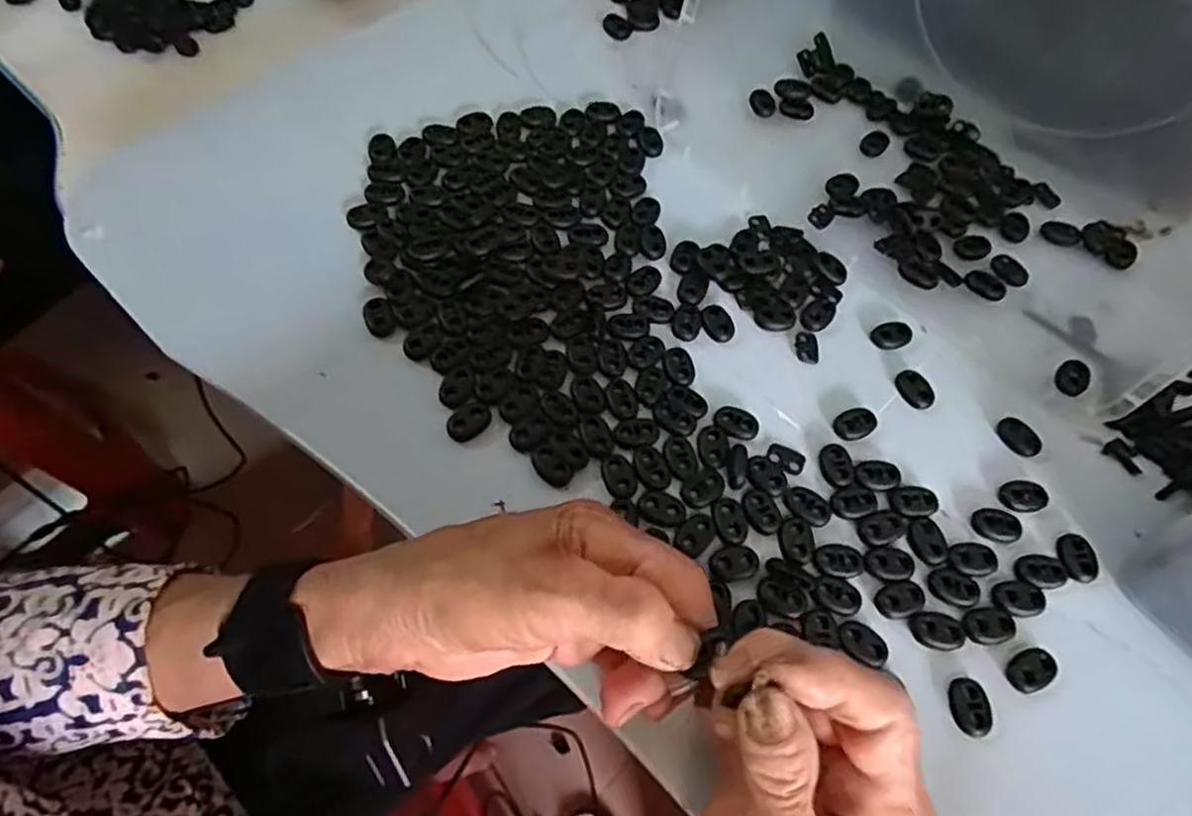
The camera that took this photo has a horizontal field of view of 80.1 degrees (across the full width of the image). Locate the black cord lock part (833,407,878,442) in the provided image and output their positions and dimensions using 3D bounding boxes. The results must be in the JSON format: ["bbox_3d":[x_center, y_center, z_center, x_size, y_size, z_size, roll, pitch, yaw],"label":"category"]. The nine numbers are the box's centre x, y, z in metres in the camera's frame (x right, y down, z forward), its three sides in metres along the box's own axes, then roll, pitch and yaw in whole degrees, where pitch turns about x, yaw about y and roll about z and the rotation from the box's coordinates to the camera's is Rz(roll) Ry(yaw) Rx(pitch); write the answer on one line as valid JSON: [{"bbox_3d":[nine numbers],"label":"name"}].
[{"bbox_3d":[0.129,0.007,0.350,0.023,0.004,0.016,-22,64,-12],"label":"black cord lock part"}]

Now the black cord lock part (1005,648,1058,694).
[{"bbox_3d":[0.183,0.109,0.297,0.021,0.006,0.015,-17,63,-10],"label":"black cord lock part"}]

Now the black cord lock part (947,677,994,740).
[{"bbox_3d":[0.153,0.122,0.289,0.014,0.007,0.021,6,62,2],"label":"black cord lock part"}]

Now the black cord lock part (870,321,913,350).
[{"bbox_3d":[0.158,-0.039,0.378,0.023,0.005,0.015,-19,64,-11],"label":"black cord lock part"}]

